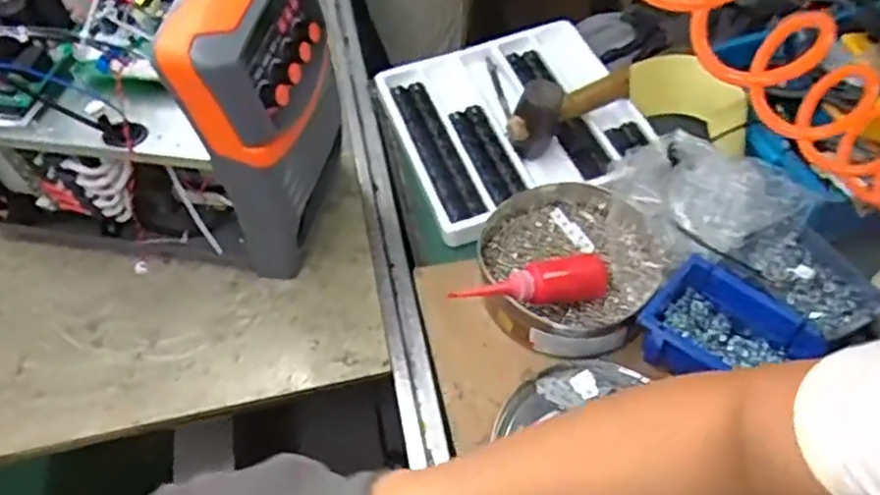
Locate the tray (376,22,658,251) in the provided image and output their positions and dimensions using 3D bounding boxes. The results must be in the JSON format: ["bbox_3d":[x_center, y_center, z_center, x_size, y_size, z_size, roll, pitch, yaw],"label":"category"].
[{"bbox_3d":[0.100,-0.164,0.927,0.306,0.058,0.315,-20,57,-5],"label":"tray"}]

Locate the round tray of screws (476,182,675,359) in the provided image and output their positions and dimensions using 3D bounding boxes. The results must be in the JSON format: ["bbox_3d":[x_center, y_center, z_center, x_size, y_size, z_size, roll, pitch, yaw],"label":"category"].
[{"bbox_3d":[0.135,0.016,0.764,0.197,0.076,0.197,-2,53,3],"label":"round tray of screws"}]

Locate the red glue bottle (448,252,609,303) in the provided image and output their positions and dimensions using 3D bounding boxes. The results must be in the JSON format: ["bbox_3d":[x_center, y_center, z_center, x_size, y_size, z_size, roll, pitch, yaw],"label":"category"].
[{"bbox_3d":[0.092,0.034,0.720,0.172,0.040,0.048,-2,96,-19],"label":"red glue bottle"}]

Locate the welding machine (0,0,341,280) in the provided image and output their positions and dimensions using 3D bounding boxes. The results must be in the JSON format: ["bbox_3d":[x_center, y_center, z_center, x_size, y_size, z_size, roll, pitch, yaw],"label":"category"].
[{"bbox_3d":[-0.360,-0.154,0.783,0.469,0.345,0.193,7,54,9],"label":"welding machine"}]

